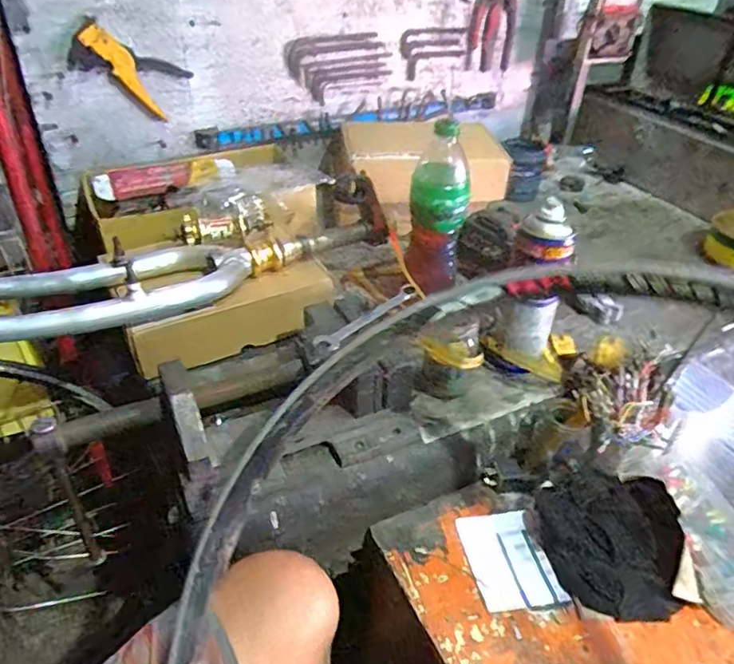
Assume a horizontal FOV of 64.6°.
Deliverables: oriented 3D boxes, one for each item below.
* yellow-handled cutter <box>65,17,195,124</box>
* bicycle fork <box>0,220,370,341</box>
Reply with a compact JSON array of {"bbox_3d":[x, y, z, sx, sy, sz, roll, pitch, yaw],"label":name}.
[{"bbox_3d":[-0.362,-0.400,0.898,0.166,0.140,0.042,-15,41,-21],"label":"yellow-handled cutter"},{"bbox_3d":[-0.265,-0.079,0.719,0.596,0.059,0.149,-17,42,-24],"label":"bicycle fork"}]

